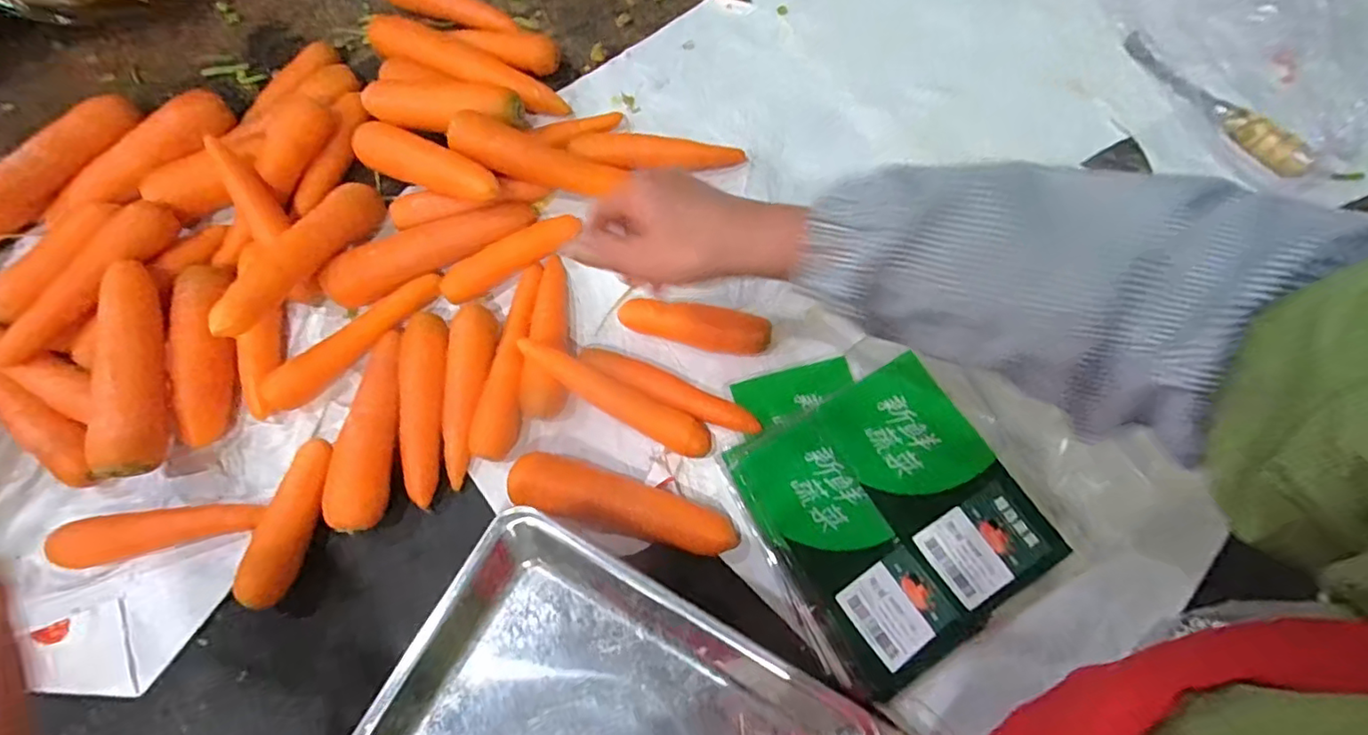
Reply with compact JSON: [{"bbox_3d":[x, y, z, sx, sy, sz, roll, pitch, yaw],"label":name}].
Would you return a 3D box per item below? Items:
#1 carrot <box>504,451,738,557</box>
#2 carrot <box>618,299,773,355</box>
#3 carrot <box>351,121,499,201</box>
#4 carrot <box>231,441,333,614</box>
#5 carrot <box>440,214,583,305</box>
[{"bbox_3d":[-0.043,0.101,0.443,0.166,0.035,0.040,14,72,4],"label":"carrot"},{"bbox_3d":[0.009,-0.032,0.492,0.121,0.027,0.032,10,72,3],"label":"carrot"},{"bbox_3d":[-0.217,-0.169,0.496,0.163,0.030,0.030,24,72,24],"label":"carrot"},{"bbox_3d":[-0.288,0.113,0.440,0.028,0.028,0.118,14,72,4],"label":"carrot"},{"bbox_3d":[-0.148,-0.095,0.510,0.123,0.022,0.026,-30,75,-10],"label":"carrot"}]

